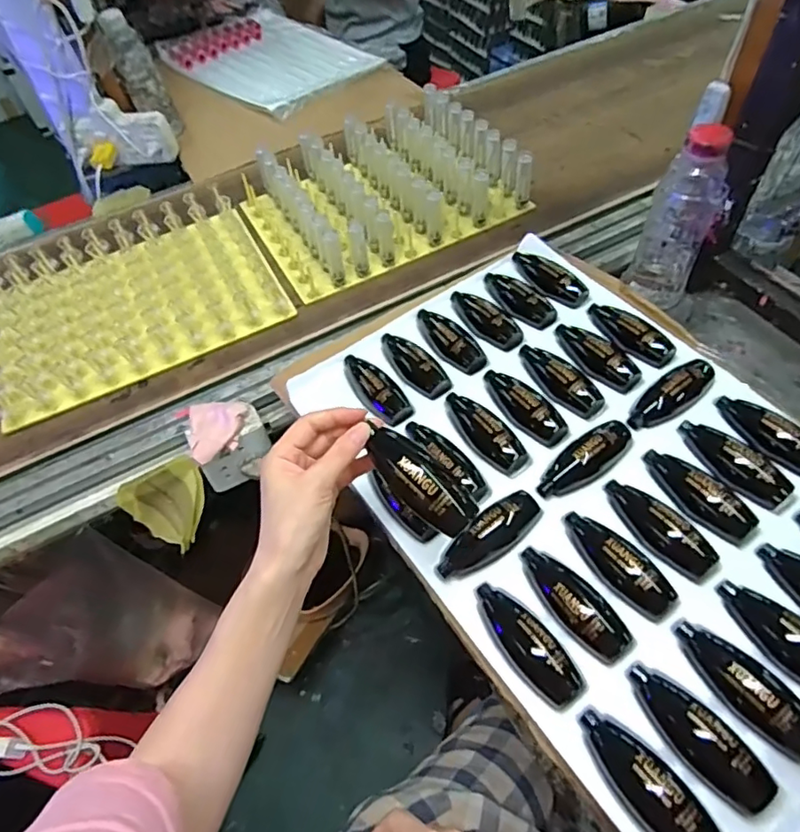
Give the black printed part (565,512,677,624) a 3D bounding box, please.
[{"bbox_3d":[0.181,0.117,0.464,0.044,0.024,0.104,-32,59,-20],"label":"black printed part"}]

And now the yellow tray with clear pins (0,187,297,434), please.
[{"bbox_3d":[-0.399,-0.183,0.792,0.405,0.045,0.319,-25,57,-16],"label":"yellow tray with clear pins"}]

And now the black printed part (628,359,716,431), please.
[{"bbox_3d":[0.266,-0.024,0.550,0.108,0.023,0.039,-31,59,-20],"label":"black printed part"}]

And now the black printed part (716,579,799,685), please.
[{"bbox_3d":[0.288,0.165,0.416,0.037,0.030,0.104,-33,60,-21],"label":"black printed part"}]

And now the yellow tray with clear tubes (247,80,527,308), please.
[{"bbox_3d":[-0.040,-0.366,0.881,0.369,0.104,0.306,-25,57,-16],"label":"yellow tray with clear tubes"}]

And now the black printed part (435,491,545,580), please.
[{"bbox_3d":[0.077,0.103,0.490,0.100,0.026,0.036,-31,59,-20],"label":"black printed part"}]

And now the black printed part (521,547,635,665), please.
[{"bbox_3d":[0.140,0.148,0.453,0.038,0.023,0.106,-33,60,-21],"label":"black printed part"}]

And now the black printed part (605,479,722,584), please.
[{"bbox_3d":[0.222,0.090,0.480,0.043,0.022,0.103,-29,58,-18],"label":"black printed part"}]

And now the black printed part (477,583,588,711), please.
[{"bbox_3d":[0.097,0.177,0.441,0.040,0.024,0.104,-42,58,-4],"label":"black printed part"}]

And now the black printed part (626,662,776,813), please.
[{"bbox_3d":[0.206,0.219,0.390,0.039,0.031,0.100,-39,62,-24],"label":"black printed part"}]

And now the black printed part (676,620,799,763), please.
[{"bbox_3d":[0.248,0.190,0.401,0.039,0.029,0.102,-34,60,-21],"label":"black printed part"}]

